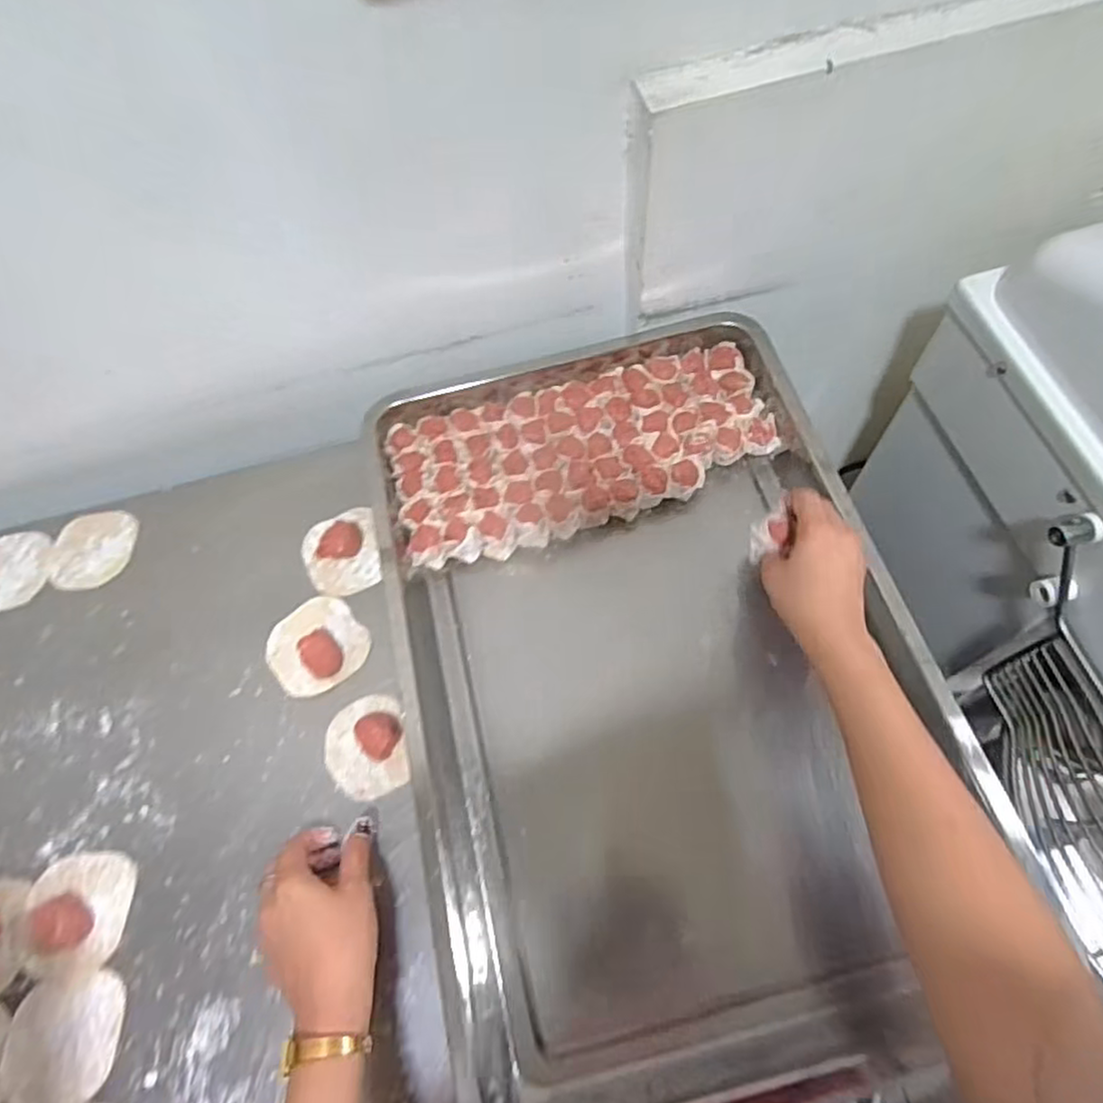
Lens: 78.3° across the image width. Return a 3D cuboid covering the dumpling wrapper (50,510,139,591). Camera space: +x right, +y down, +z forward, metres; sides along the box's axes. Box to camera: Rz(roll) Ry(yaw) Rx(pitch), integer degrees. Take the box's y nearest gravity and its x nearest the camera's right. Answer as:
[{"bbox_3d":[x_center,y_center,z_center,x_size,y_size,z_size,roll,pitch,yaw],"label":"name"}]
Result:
[{"bbox_3d":[-0.444,-0.002,0.653,0.074,0.005,0.079,-5,64,1],"label":"dumpling wrapper"}]

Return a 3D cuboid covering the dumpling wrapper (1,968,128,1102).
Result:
[{"bbox_3d":[-0.344,0.343,0.474,0.082,0.004,0.080,-1,64,3],"label":"dumpling wrapper"}]

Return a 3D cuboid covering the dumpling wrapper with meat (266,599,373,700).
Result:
[{"bbox_3d":[-0.206,0.079,0.584,0.081,0.018,0.079,-1,64,3],"label":"dumpling wrapper with meat"}]

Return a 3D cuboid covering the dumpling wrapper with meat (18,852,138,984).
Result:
[{"bbox_3d":[-0.359,0.272,0.508,0.080,0.012,0.082,-5,64,1],"label":"dumpling wrapper with meat"}]

